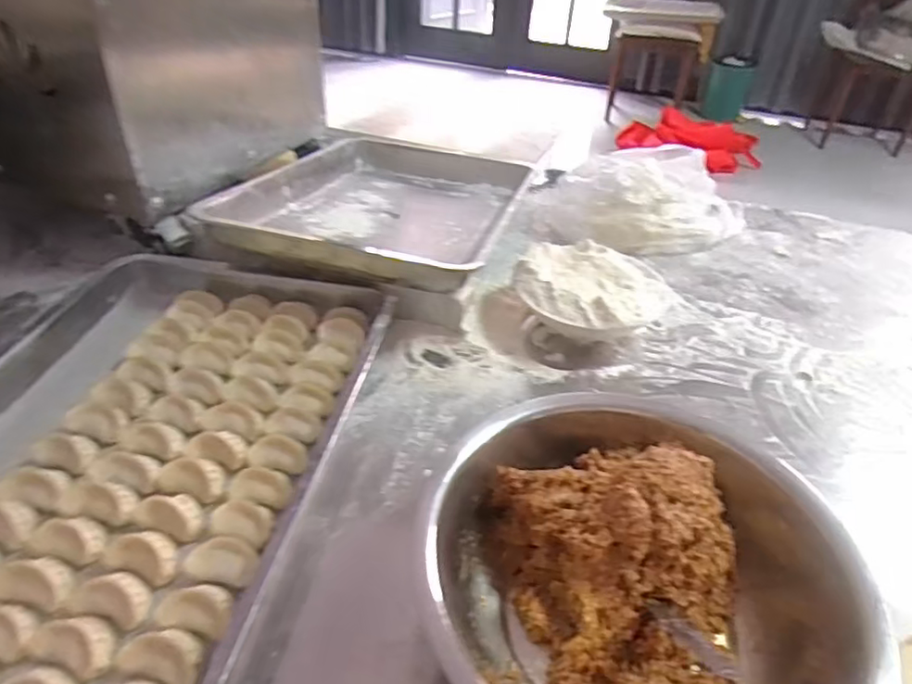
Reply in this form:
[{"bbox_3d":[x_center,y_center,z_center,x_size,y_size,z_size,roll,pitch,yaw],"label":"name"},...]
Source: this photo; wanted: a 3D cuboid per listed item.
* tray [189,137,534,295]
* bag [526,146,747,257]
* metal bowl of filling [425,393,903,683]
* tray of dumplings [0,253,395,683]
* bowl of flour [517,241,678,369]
[{"bbox_3d":[-0.086,-0.209,0.889,0.352,0.069,0.519,12,30,7],"label":"tray"},{"bbox_3d":[0.271,-0.214,0.892,0.305,0.119,0.157,9,39,9],"label":"bag"},{"bbox_3d":[0.118,0.153,0.430,0.275,0.104,0.315,0,39,-2],"label":"metal bowl of filling"},{"bbox_3d":[-0.266,0.073,0.539,0.333,0.064,0.502,7,39,7],"label":"tray of dumplings"},{"bbox_3d":[0.158,-0.051,0.710,0.171,0.067,0.171,1,39,-1],"label":"bowl of flour"}]

